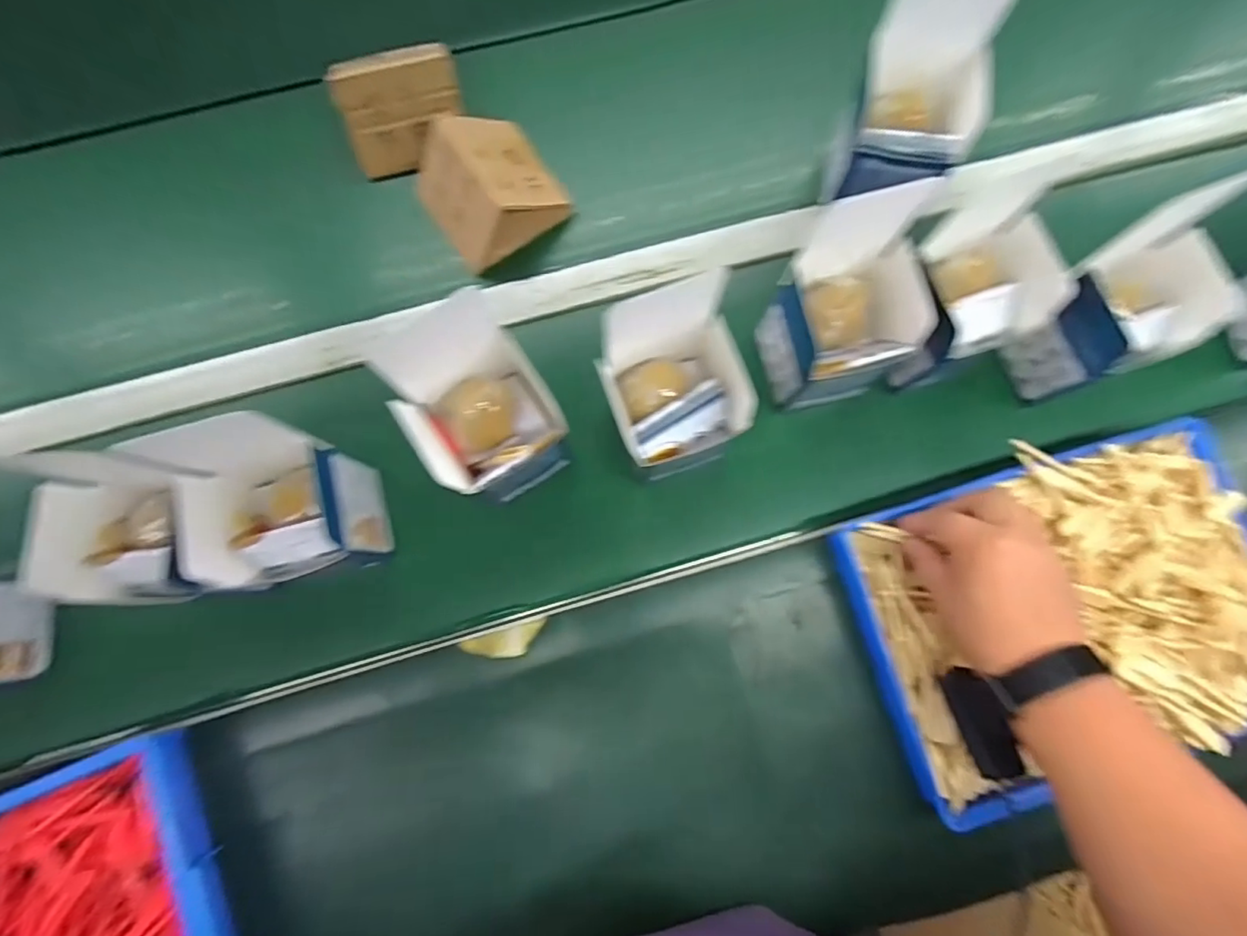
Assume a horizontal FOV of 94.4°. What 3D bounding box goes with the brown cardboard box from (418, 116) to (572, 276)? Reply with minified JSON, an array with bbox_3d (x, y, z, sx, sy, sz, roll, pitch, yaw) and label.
[{"bbox_3d":[-0.119,-0.253,0.515,0.115,0.073,0.111,-34,84,-4],"label":"brown cardboard box"}]

